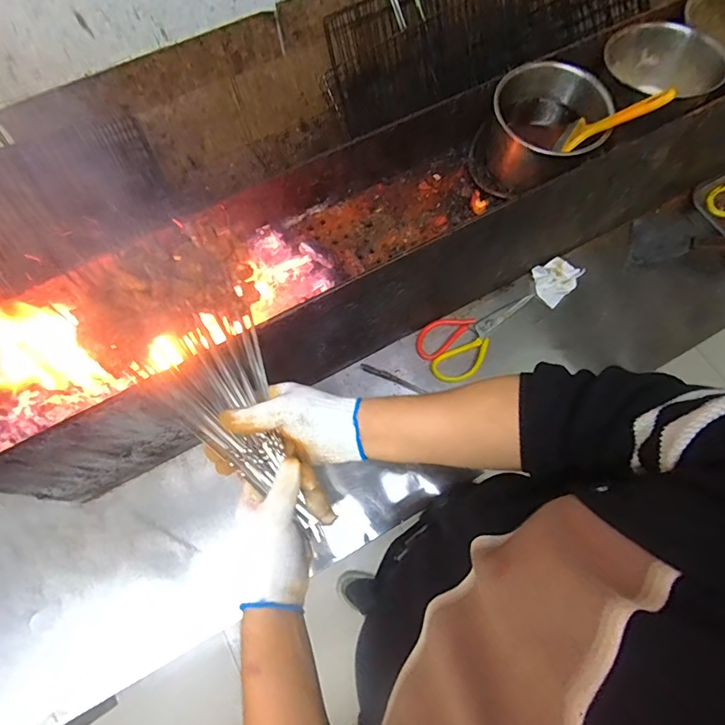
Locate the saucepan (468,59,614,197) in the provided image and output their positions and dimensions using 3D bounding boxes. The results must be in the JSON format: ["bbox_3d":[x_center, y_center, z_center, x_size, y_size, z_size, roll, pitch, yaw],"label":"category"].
[{"bbox_3d":[0.244,-0.316,0.627,0.167,0.117,0.139,18,72,7],"label":"saucepan"}]

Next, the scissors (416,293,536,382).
[{"bbox_3d":[0.200,-0.058,0.785,0.219,0.021,0.111,-35,73,-11],"label":"scissors"}]

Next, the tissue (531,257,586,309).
[{"bbox_3d":[0.337,-0.147,0.799,0.081,0.024,0.072,-39,74,-12],"label":"tissue"}]

